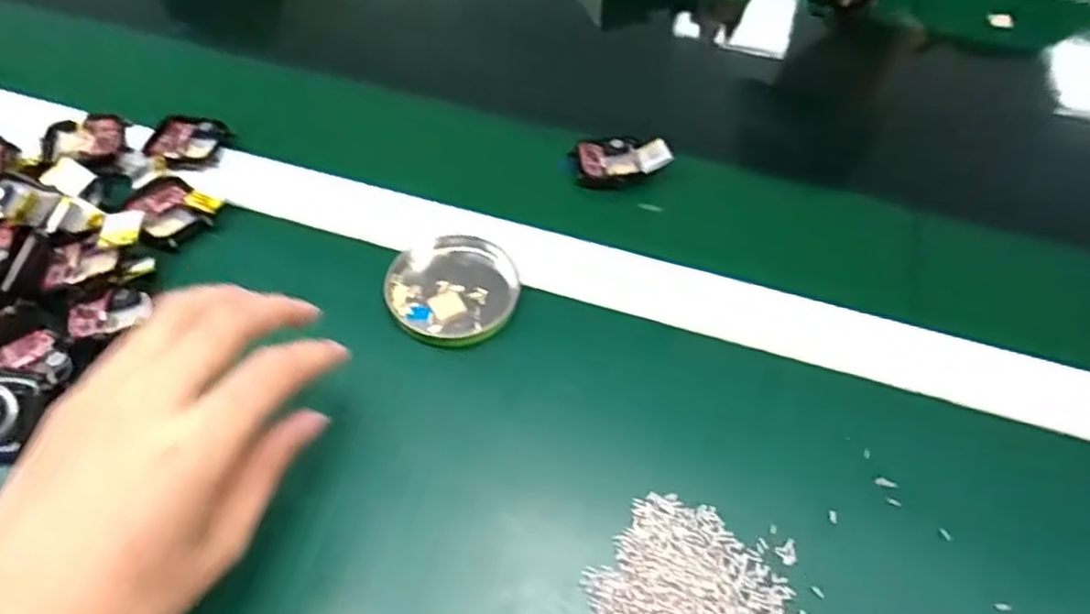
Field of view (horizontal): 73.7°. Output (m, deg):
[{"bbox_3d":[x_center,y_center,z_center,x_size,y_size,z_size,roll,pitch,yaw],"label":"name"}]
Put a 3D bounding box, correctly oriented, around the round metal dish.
[{"bbox_3d":[-0.047,-0.010,0.373,0.062,0.011,0.065,1,53,-2],"label":"round metal dish"}]

